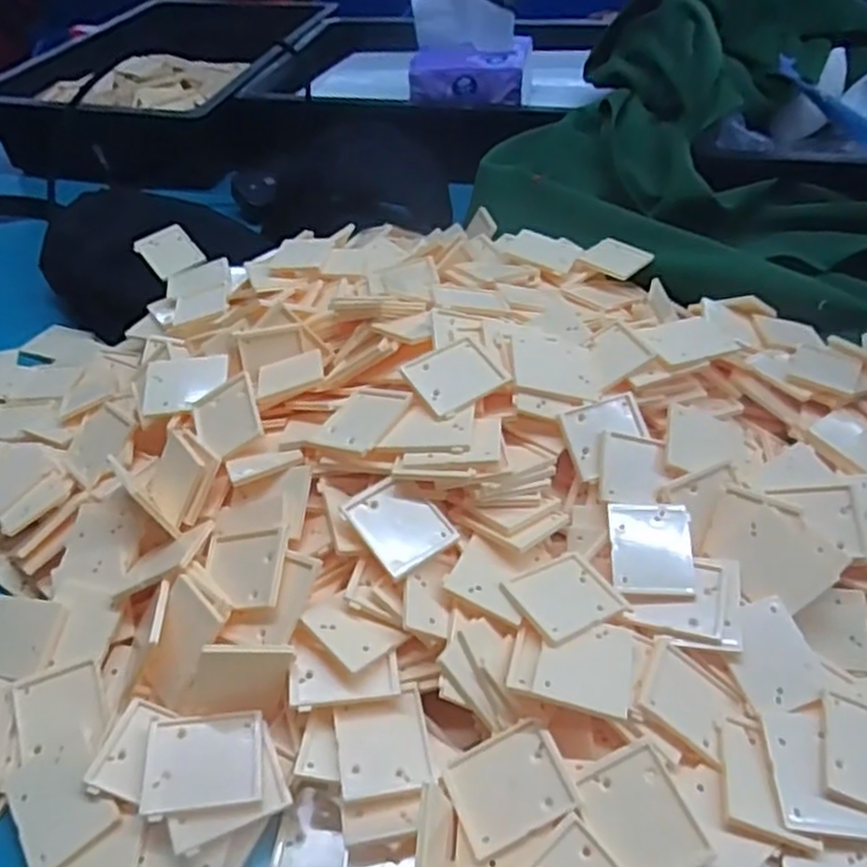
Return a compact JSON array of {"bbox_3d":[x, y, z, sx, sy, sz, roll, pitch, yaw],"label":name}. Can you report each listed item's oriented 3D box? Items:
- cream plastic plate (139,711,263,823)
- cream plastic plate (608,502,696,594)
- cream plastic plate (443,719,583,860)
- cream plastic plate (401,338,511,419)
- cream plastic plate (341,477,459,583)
[{"bbox_3d":[-0.103,0.147,0.336,0.051,0.004,0.043,-4,44,-9],"label":"cream plastic plate"},{"bbox_3d":[0.113,0.059,0.386,0.040,0.005,0.049,0,59,6],"label":"cream plastic plate"},{"bbox_3d":[0.033,0.152,0.320,0.049,0.004,0.041,-27,50,-2],"label":"cream plastic plate"},{"bbox_3d":[0.012,-0.032,0.422,0.051,0.010,0.041,-28,48,-24],"label":"cream plastic plate"},{"bbox_3d":[-0.018,0.046,0.382,0.042,0.005,0.051,-27,56,-28],"label":"cream plastic plate"}]

